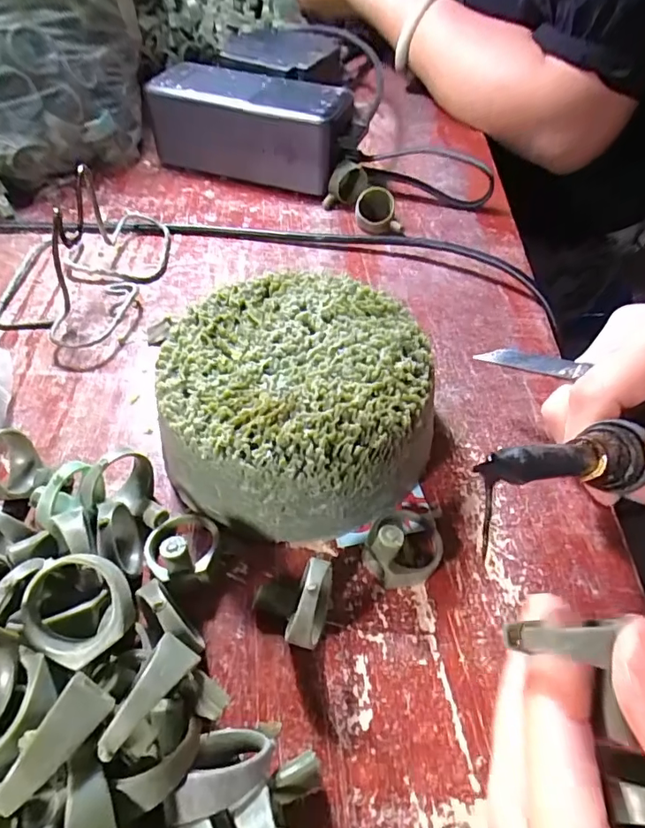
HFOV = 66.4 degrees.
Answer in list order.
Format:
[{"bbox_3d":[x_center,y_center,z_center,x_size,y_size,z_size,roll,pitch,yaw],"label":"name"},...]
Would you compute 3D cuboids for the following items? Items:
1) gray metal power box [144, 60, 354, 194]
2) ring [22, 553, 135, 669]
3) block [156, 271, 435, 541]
[{"bbox_3d":[-0.046,-0.193,0.335,0.132,0.053,0.052,17,53,11],"label":"gray metal power box"},{"bbox_3d":[-0.065,0.052,0.132,0.027,0.007,0.027,0,72,1],"label":"ring"},{"bbox_3d":[-0.009,-0.005,0.193,0.098,0.046,0.104,-5,52,-6],"label":"block"}]

